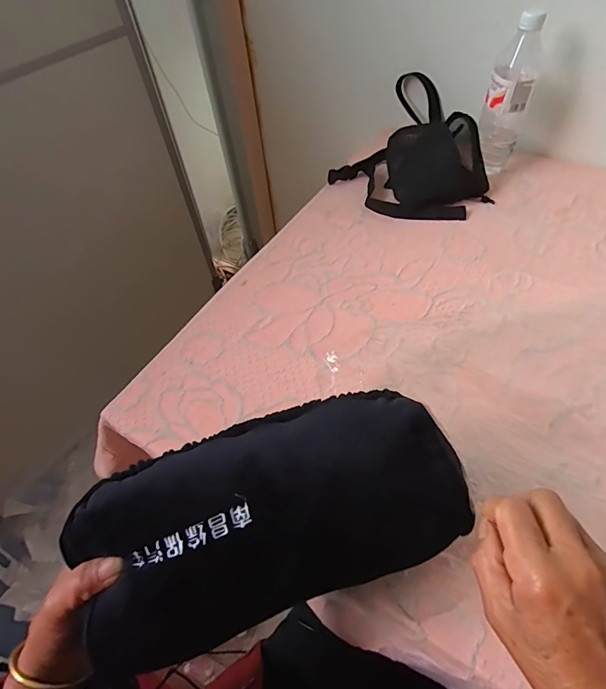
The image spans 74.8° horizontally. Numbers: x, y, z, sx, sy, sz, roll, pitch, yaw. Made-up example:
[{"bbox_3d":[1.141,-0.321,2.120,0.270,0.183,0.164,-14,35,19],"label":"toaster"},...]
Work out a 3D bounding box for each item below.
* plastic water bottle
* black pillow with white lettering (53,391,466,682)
[{"bbox_3d":[0.338,-0.404,0.653,0.067,0.226,0.081,18,57,19],"label":"plastic water bottle"},{"bbox_3d":[-0.021,0.127,0.296,0.276,0.082,0.120,-17,53,-8],"label":"black pillow with white lettering"}]

